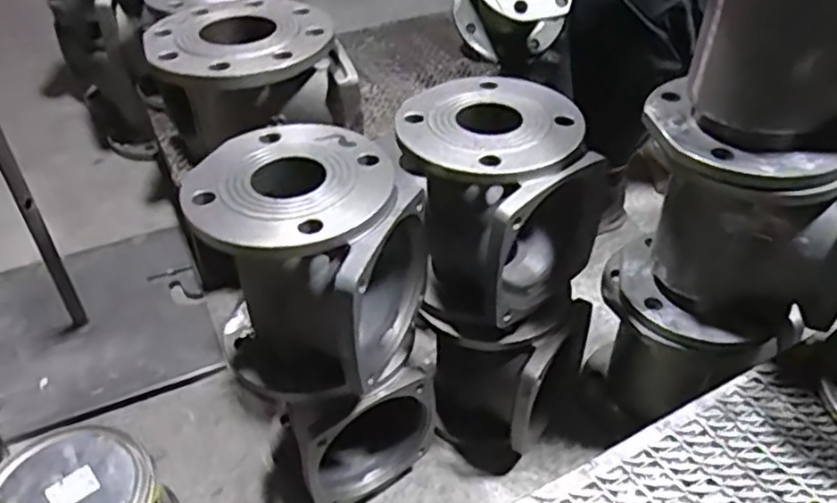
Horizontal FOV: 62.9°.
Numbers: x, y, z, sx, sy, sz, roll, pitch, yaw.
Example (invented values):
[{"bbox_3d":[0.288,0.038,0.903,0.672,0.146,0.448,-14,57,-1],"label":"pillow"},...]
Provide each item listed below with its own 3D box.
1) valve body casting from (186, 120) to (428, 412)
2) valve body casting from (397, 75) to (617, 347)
[{"bbox_3d":[-0.104,0.011,0.646,0.187,0.191,0.162,16,44,17],"label":"valve body casting"},{"bbox_3d":[0.075,-0.037,0.706,0.176,0.218,0.165,0,41,0],"label":"valve body casting"}]

